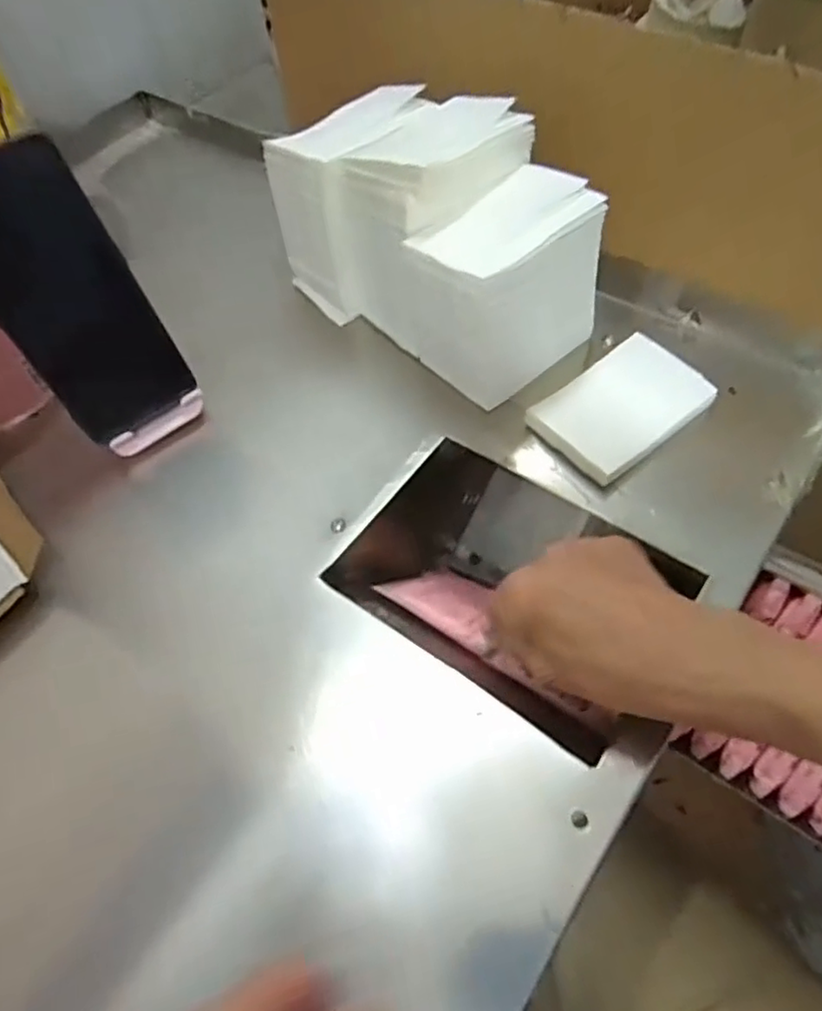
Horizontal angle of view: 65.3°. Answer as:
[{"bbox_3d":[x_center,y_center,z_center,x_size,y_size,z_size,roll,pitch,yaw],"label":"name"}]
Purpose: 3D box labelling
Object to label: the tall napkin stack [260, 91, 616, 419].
[{"bbox_3d":[0.016,-0.183,0.424,0.116,0.114,0.210,-39,62,-20],"label":"tall napkin stack"}]

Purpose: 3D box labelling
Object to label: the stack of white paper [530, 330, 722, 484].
[{"bbox_3d":[0.133,-0.061,0.407,0.102,0.021,0.067,-35,60,-18],"label":"stack of white paper"}]

